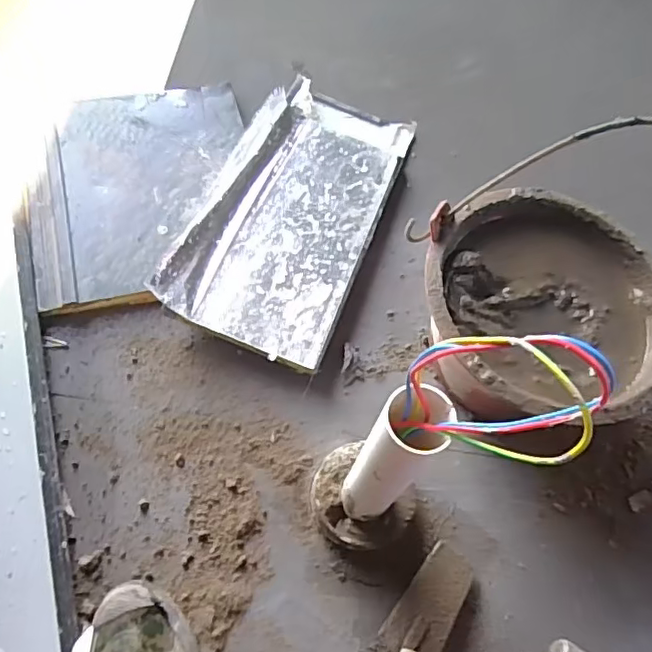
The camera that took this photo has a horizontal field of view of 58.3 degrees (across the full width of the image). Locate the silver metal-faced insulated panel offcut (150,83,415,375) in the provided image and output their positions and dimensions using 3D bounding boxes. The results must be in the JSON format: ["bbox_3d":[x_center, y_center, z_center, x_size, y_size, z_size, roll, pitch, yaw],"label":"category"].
[{"bbox_3d":[-0.037,-0.170,0.823,0.227,0.057,0.456,22,63,5],"label":"silver metal-faced insulated panel offcut"}]

